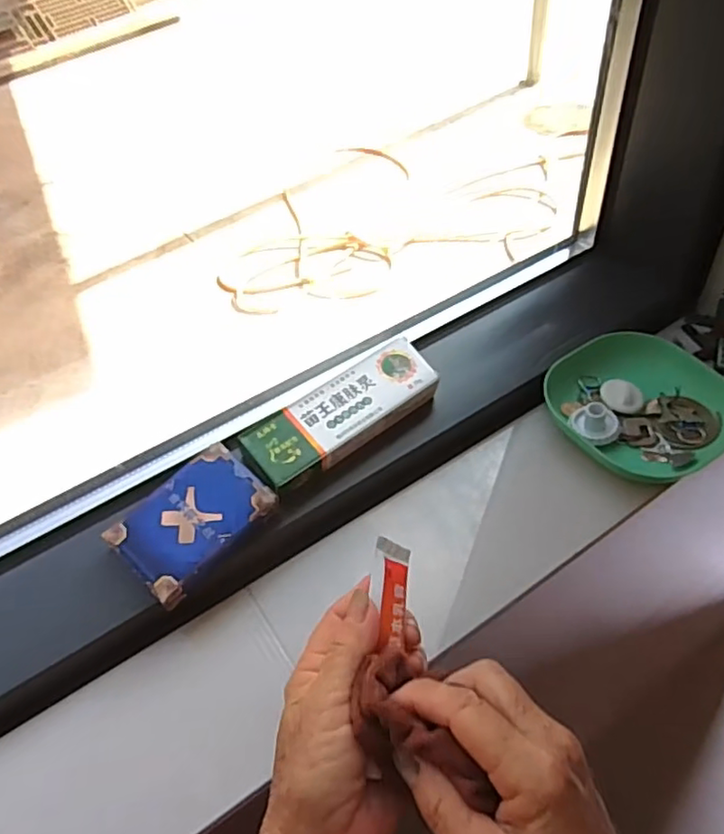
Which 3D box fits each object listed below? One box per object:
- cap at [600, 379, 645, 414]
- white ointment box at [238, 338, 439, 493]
[{"bbox_3d":[0.198,-0.015,0.479,0.031,0.012,0.024,15,83,18],"label":"cap"},{"bbox_3d":[-0.012,-0.002,0.438,0.142,0.026,0.050,-34,67,-21],"label":"white ointment box"}]

